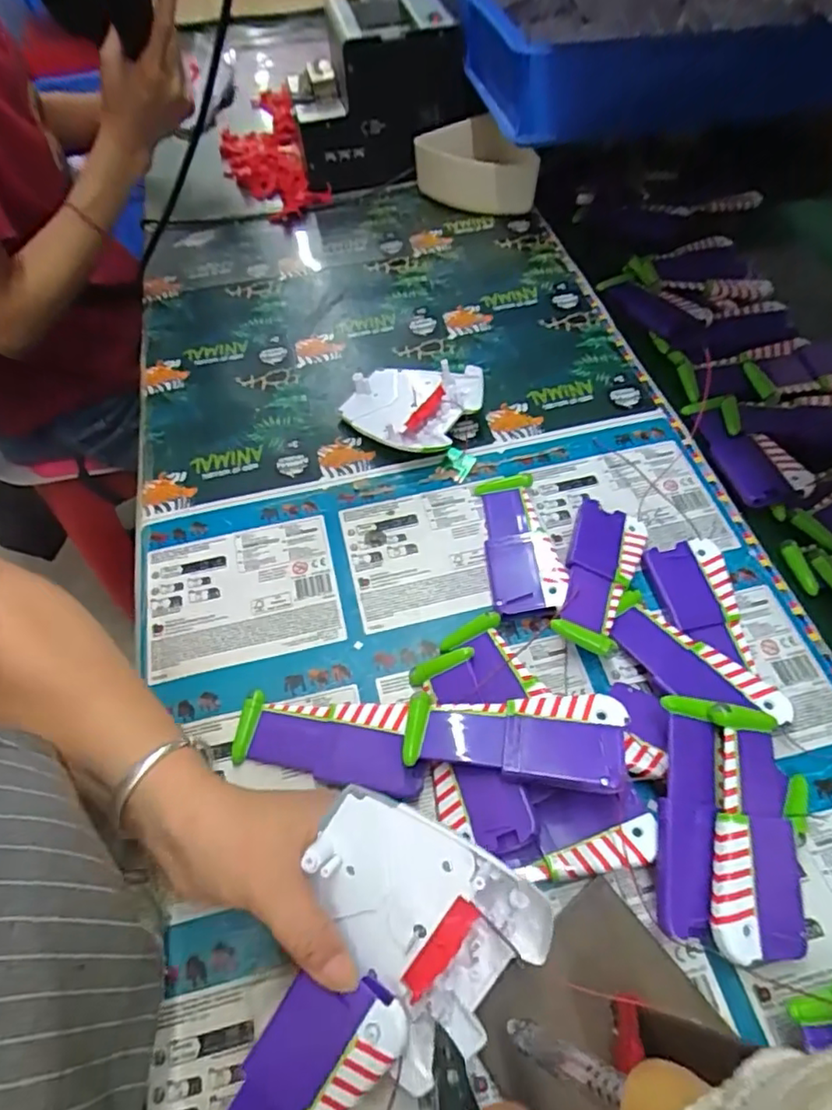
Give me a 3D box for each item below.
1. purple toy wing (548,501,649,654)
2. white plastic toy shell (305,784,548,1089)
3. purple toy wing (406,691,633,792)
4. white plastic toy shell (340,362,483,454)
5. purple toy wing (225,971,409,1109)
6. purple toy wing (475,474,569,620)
[{"bbox_3d":[0.127,0.014,0.421,0.046,0.024,0.118,16,60,13],"label":"purple toy wing"},{"bbox_3d":[-0.004,0.167,0.281,0.106,0.036,0.096,34,93,11],"label":"white plastic toy shell"},{"bbox_3d":[0.054,0.099,0.340,0.119,0.008,0.050,3,50,12],"label":"purple toy wing"},{"bbox_3d":[-0.007,-0.128,0.516,0.107,0.028,0.088,21,61,16],"label":"white plastic toy shell"},{"bbox_3d":[-0.056,0.234,0.264,0.048,0.011,0.118,39,90,25],"label":"purple toy wing"},{"bbox_3d":[0.075,-0.010,0.442,0.049,0.019,0.124,-5,58,1],"label":"purple toy wing"}]

